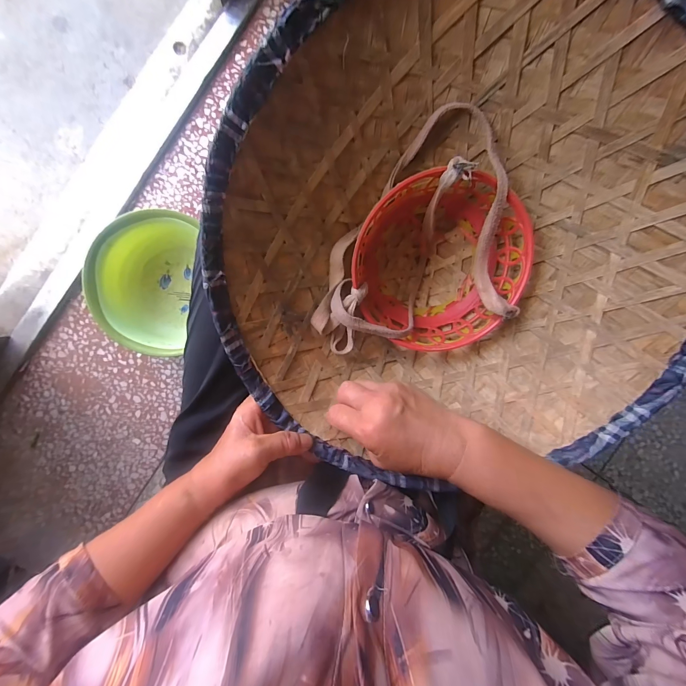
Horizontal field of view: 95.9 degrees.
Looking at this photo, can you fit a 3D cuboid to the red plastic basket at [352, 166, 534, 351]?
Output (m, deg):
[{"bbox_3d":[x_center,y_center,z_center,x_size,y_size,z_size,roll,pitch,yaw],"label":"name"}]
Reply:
[{"bbox_3d":[0.097,-0.081,0.344,0.168,0.096,0.169,-1,98,-4],"label":"red plastic basket"}]

